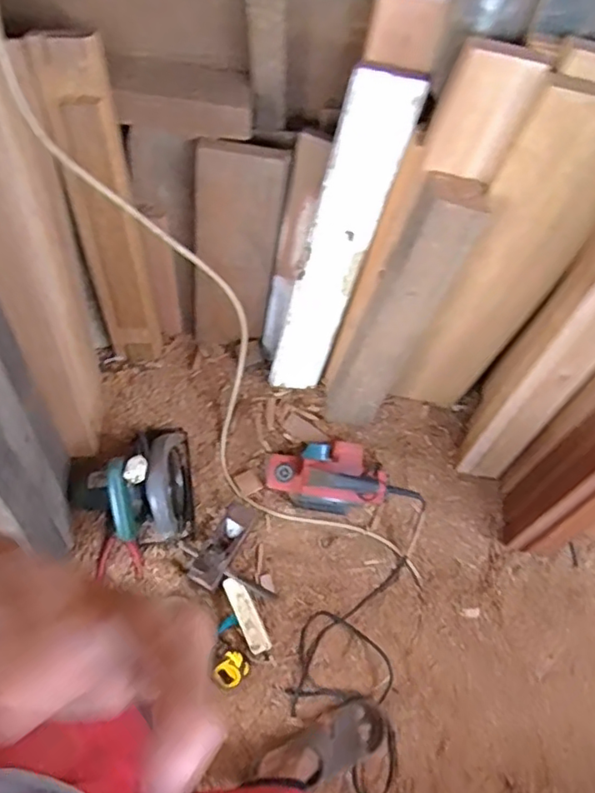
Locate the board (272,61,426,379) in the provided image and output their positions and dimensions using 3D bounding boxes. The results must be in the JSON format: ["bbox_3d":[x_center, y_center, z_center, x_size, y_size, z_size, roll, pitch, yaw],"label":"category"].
[{"bbox_3d":[0.067,-0.260,1.133,0.114,0.697,0.023,20,47,1],"label":"board"}]

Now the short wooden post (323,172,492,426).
[{"bbox_3d":[0.183,-0.149,1.114,0.120,0.610,0.099,30,54,6],"label":"short wooden post"}]

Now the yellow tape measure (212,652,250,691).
[{"bbox_3d":[-0.134,0.558,1.186,0.056,0.038,0.069,40,76,9],"label":"yellow tape measure"}]

